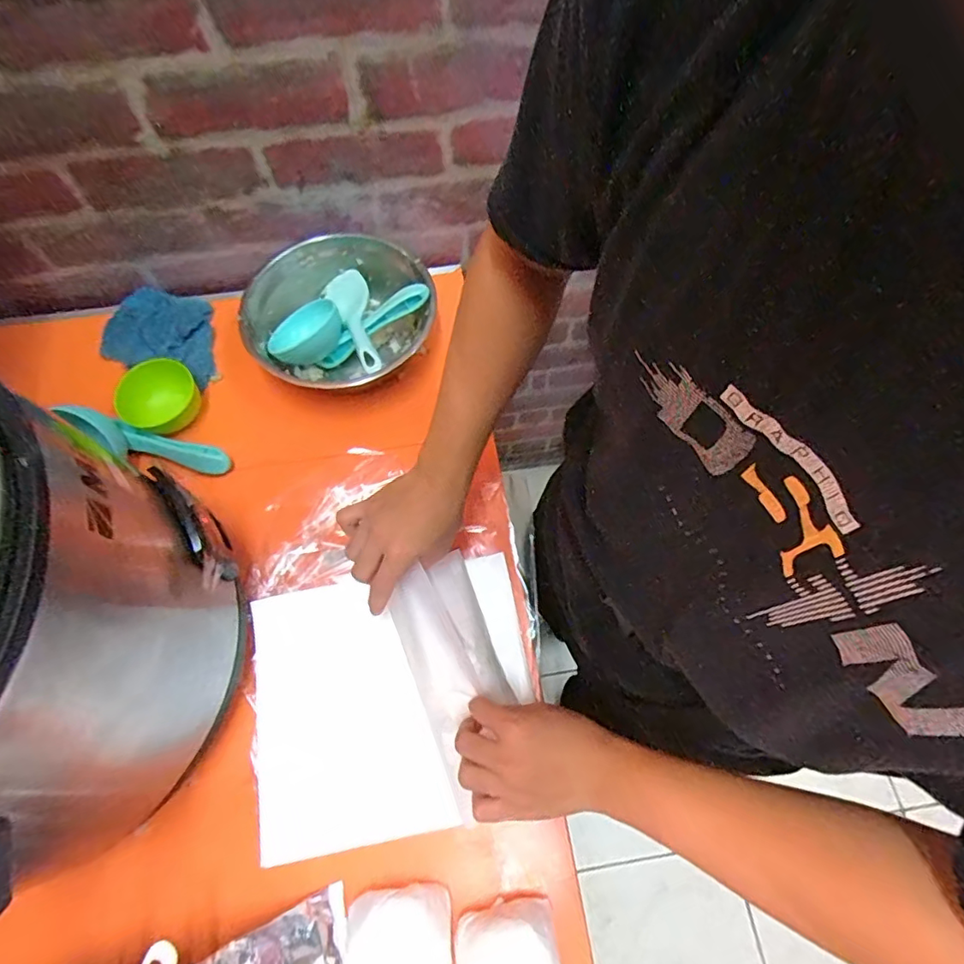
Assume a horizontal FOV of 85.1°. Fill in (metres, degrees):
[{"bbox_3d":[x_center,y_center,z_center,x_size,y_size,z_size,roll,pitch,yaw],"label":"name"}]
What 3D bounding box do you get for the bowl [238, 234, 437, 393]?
[{"bbox_3d":[-0.177,-0.213,0.673,0.228,0.073,0.213,0,67,0],"label":"bowl"}]

